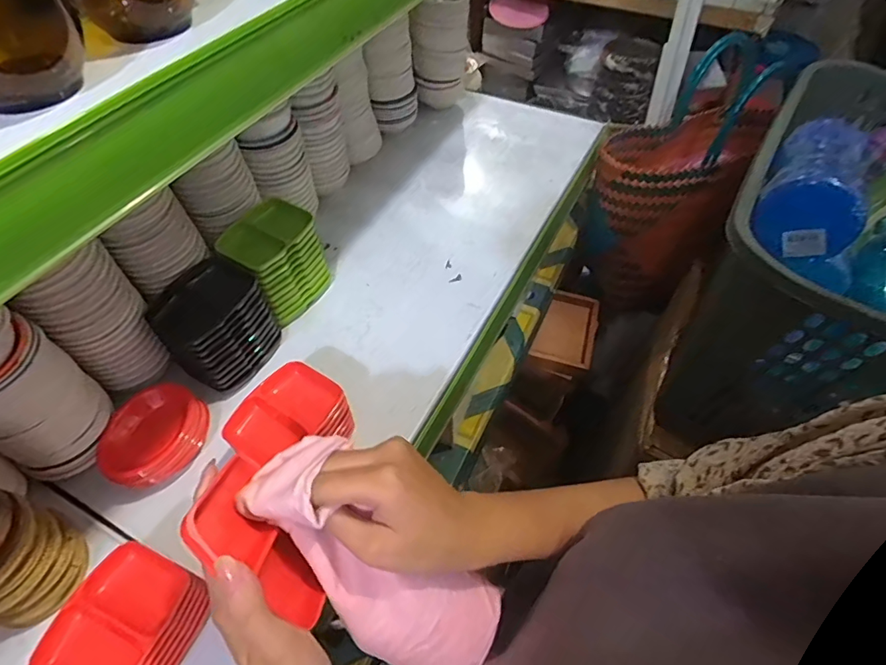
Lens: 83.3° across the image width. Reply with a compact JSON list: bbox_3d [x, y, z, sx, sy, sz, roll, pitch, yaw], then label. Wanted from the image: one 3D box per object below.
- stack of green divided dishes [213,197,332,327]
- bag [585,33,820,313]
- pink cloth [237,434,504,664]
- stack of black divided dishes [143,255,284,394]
[{"bbox_3d":[-0.191,-0.078,0.588,0.066,0.120,0.092,28,57,20],"label":"stack of green divided dishes"},{"bbox_3d":[0.408,-0.278,0.872,0.212,0.363,0.319,24,56,18],"label":"bag"},{"bbox_3d":[-0.037,0.153,0.321,0.191,0.047,0.077,49,60,-13],"label":"pink cloth"},{"bbox_3d":[-0.245,-0.008,0.537,0.094,0.101,0.107,31,59,22],"label":"stack of black divided dishes"}]

